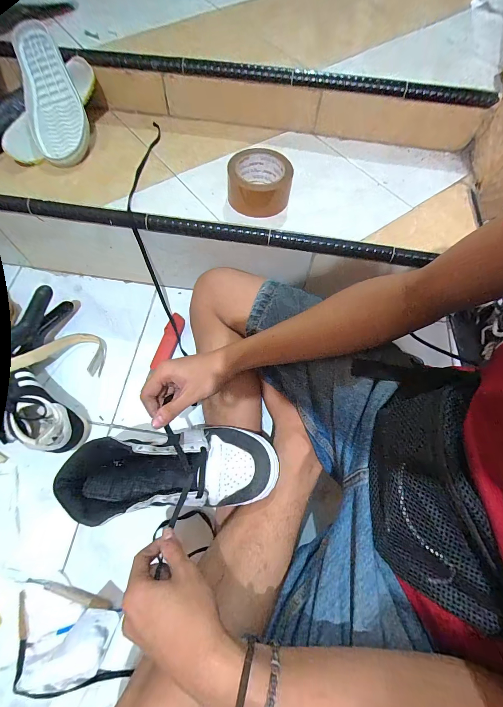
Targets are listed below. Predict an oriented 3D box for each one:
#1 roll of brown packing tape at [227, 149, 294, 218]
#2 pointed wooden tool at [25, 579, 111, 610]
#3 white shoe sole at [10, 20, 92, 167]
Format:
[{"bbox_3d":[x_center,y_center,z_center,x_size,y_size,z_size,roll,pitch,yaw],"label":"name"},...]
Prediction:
[{"bbox_3d":[0.013,-0.273,0.469,0.096,0.052,0.100,1,67,-2],"label":"roll of brown packing tape"},{"bbox_3d":[-0.249,0.329,0.397,0.120,0.010,0.012,14,68,4],"label":"pointed wooden tool"},{"bbox_3d":[-0.348,-0.442,0.503,0.090,0.028,0.233,-16,94,-8],"label":"white shoe sole"}]

